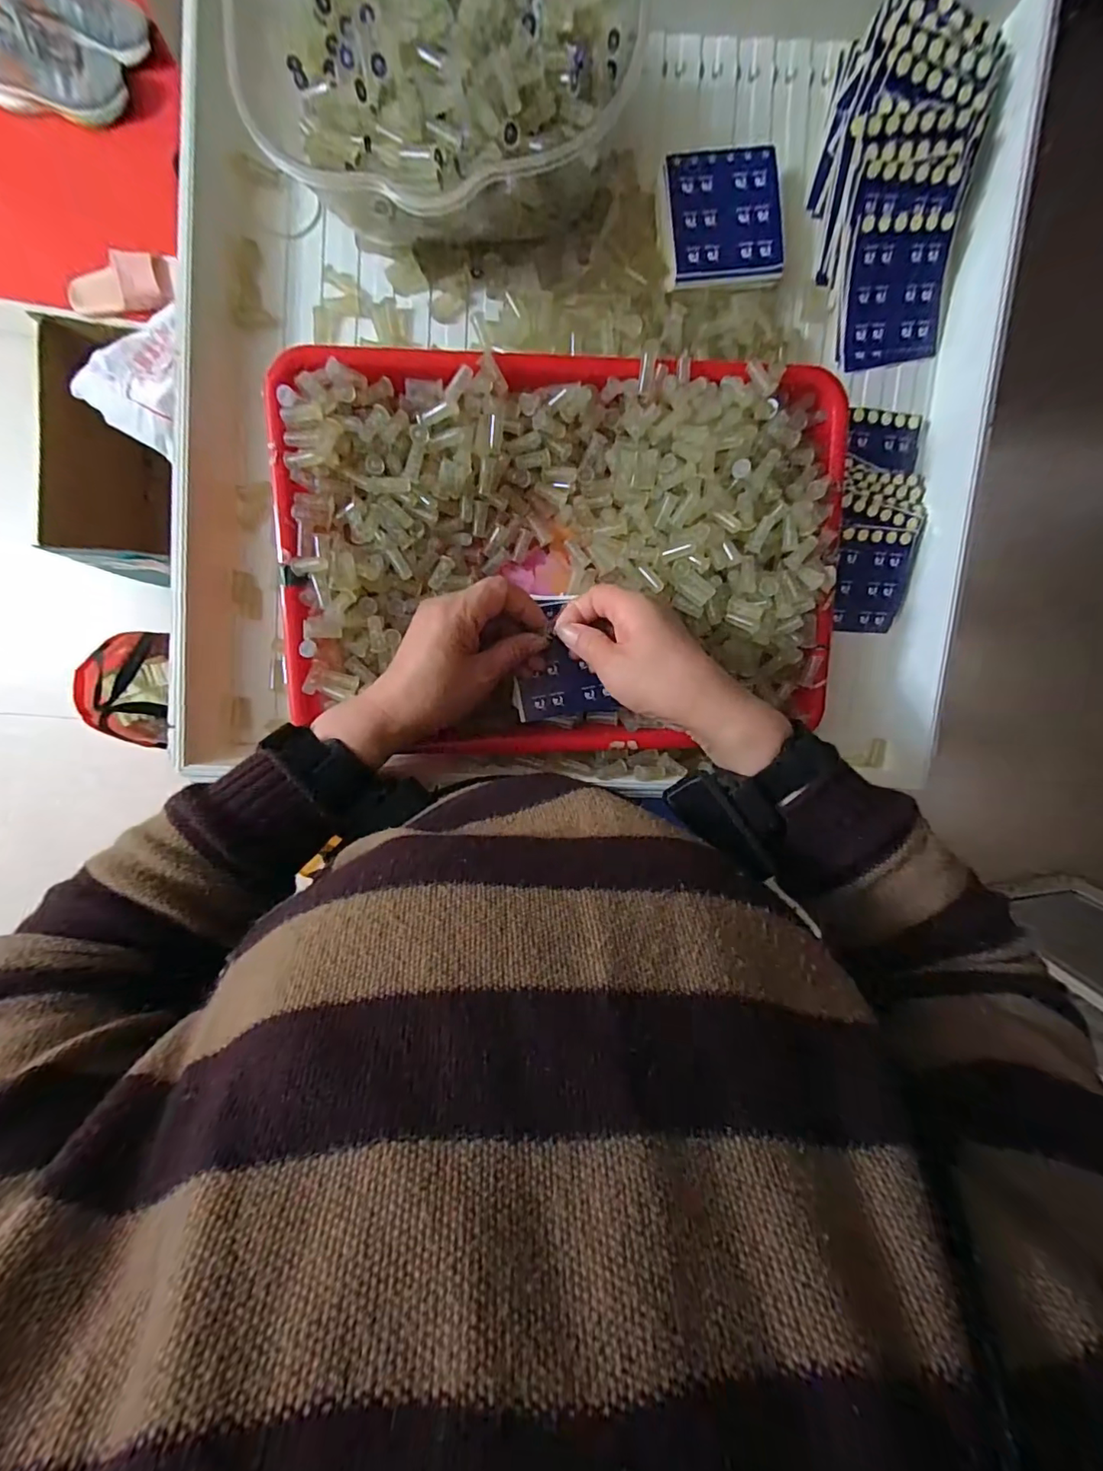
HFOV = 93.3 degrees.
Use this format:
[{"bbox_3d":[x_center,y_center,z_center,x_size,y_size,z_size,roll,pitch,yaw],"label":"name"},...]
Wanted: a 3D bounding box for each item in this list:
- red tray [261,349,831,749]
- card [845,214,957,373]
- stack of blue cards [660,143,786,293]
[{"bbox_3d":[0.013,-0.119,0.362,0.382,0.044,0.259,-1,93,-5],"label":"red tray"},{"bbox_3d":[0.261,-0.332,0.390,0.077,0.005,0.091,-8,113,-6],"label":"card"},{"bbox_3d":[0.119,-0.366,0.371,0.086,0.016,0.089,-10,94,-5],"label":"stack of blue cards"}]

